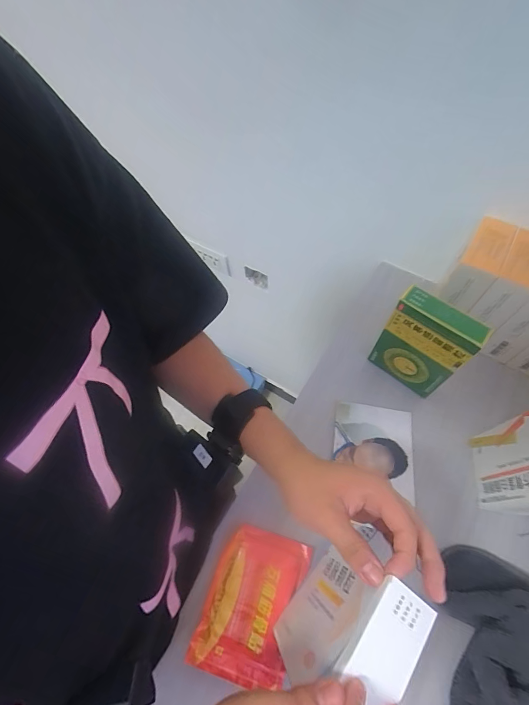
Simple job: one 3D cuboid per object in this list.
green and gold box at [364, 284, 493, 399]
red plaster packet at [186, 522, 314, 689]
[{"bbox_3d":[0.194,-0.007,0.428,0.095,0.138,0.038,33,68,17],"label":"green and gold box"},{"bbox_3d":[-0.012,0.266,0.367,0.094,0.008,0.132,17,58,7],"label":"red plaster packet"}]

